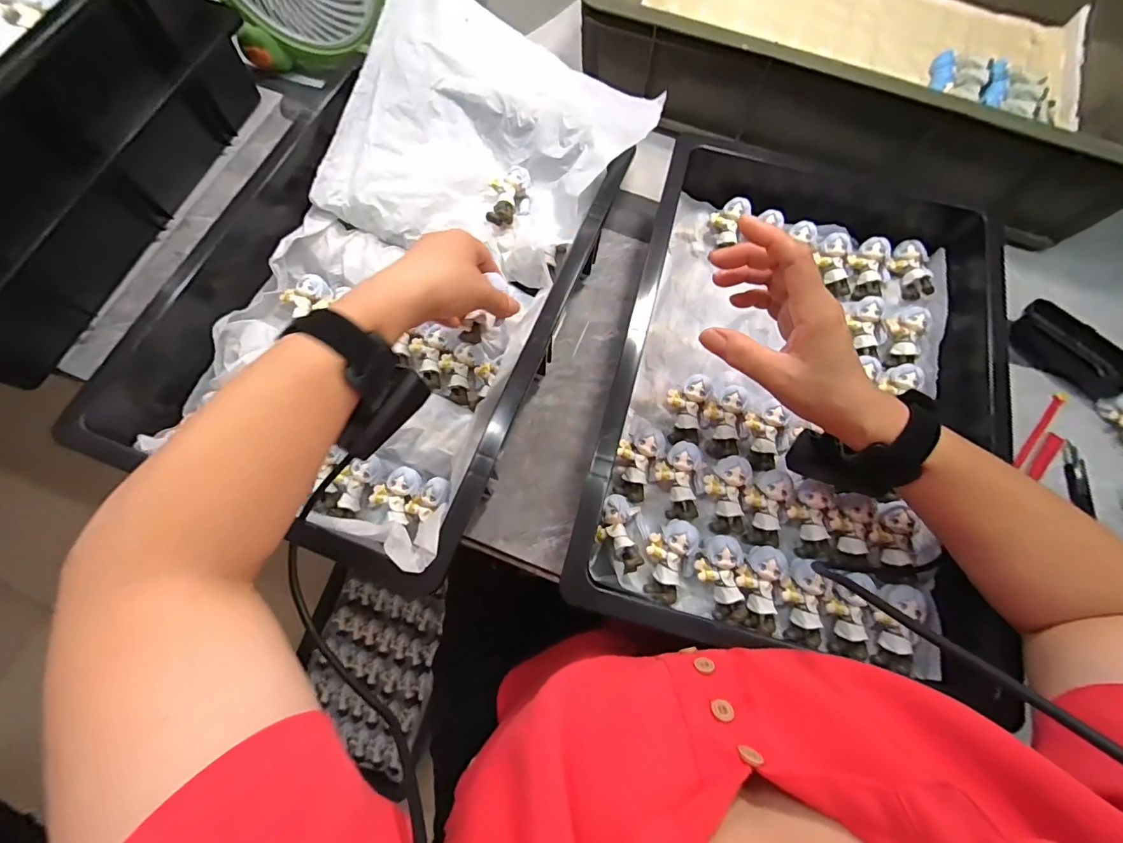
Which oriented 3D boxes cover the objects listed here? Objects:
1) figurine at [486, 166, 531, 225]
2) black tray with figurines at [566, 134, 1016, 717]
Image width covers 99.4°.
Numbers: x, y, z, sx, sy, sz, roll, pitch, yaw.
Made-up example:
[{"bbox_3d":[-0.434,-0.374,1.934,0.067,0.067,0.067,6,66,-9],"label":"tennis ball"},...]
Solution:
[{"bbox_3d":[-0.051,-0.224,0.474,0.038,0.019,0.058,7,72,1],"label":"figurine"},{"bbox_3d":[0.212,-0.048,0.426,0.313,0.076,0.481,15,72,3],"label":"black tray with figurines"}]

